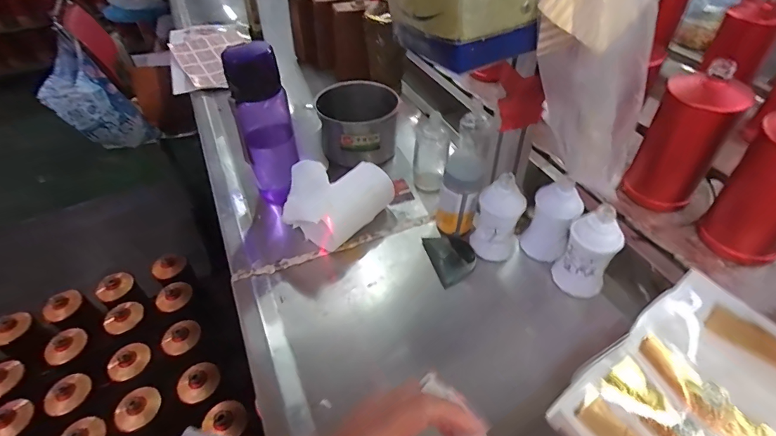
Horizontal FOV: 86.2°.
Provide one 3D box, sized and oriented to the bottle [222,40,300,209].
[{"bbox_3d":[-0.166,-0.119,0.575,0.074,0.229,0.083,-17,46,-13],"label":"bottle"}]

